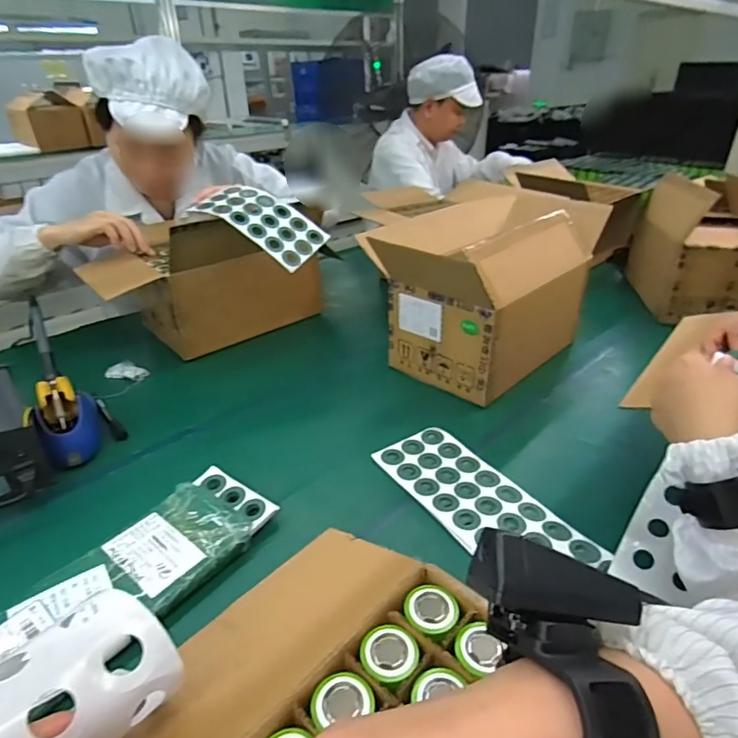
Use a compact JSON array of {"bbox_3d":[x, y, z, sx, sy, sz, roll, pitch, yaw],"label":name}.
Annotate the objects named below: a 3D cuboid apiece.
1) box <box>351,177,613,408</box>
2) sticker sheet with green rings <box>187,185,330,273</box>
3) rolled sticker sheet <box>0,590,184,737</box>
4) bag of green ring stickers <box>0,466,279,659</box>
[{"bbox_3d":[0.201,-0.134,0.858,0.263,0.212,0.374,22,38,34],"label":"box"},{"bbox_3d":[-0.174,-0.241,0.830,0.197,0.029,0.113,31,53,2],"label":"sticker sheet with green rings"},{"bbox_3d":[-0.144,0.149,0.220,0.051,0.043,0.115,20,18,31],"label":"rolled sticker sheet"},{"bbox_3d":[-0.283,0.227,0.442,0.119,0.032,0.467,20,37,31],"label":"bag of green ring stickers"}]

